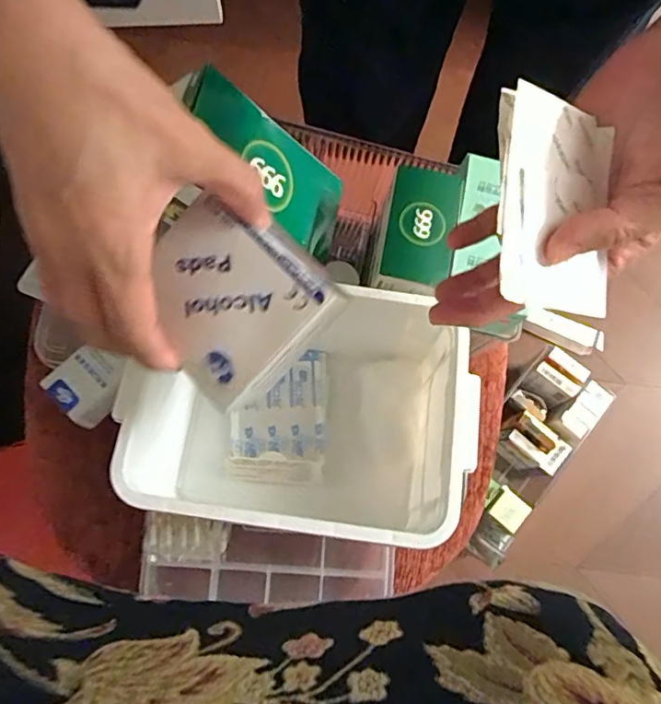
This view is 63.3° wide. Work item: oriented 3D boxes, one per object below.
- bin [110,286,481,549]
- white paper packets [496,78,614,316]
[{"bbox_3d":[-0.022,0.050,0.395,0.220,0.128,0.144,8,75,0],"label":"bin"},{"bbox_3d":[0.100,-0.065,0.238,0.061,0.005,0.092,3,88,-26],"label":"white paper packets"}]

